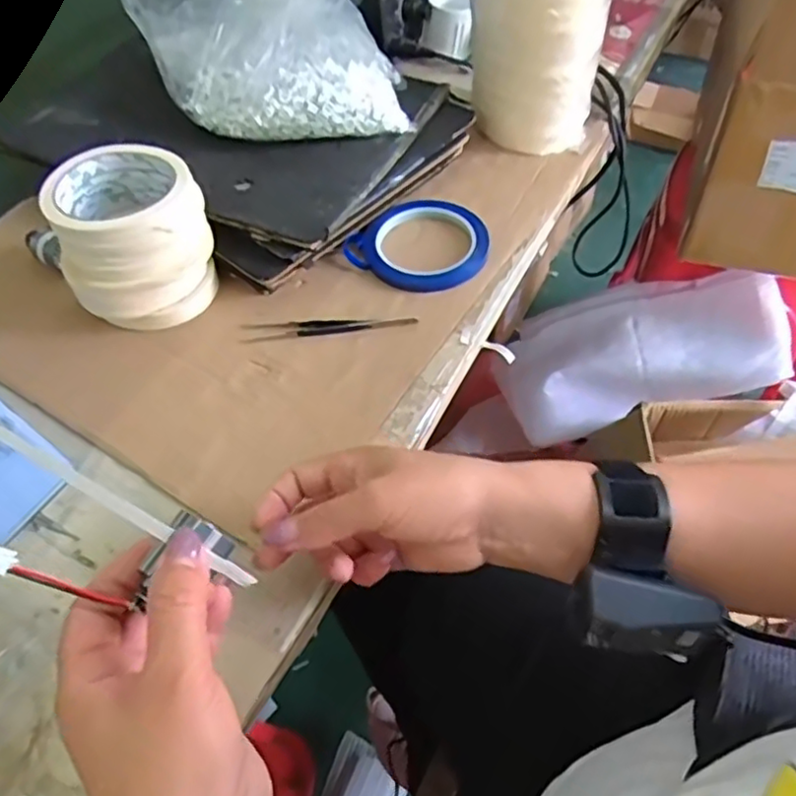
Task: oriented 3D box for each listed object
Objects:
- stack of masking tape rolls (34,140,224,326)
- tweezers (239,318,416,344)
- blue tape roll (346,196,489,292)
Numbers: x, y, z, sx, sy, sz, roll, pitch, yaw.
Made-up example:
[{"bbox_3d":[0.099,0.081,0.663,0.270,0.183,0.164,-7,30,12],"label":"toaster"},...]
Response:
[{"bbox_3d":[-0.193,-0.115,0.476,0.107,0.099,0.095,-14,57,-8],"label":"stack of masking tape rolls"},{"bbox_3d":[-0.053,-0.053,0.484,0.131,0.006,0.017,-2,56,-1],"label":"tweezers"},{"bbox_3d":[0.021,-0.127,0.527,0.104,0.011,0.097,0,56,1],"label":"blue tape roll"}]

